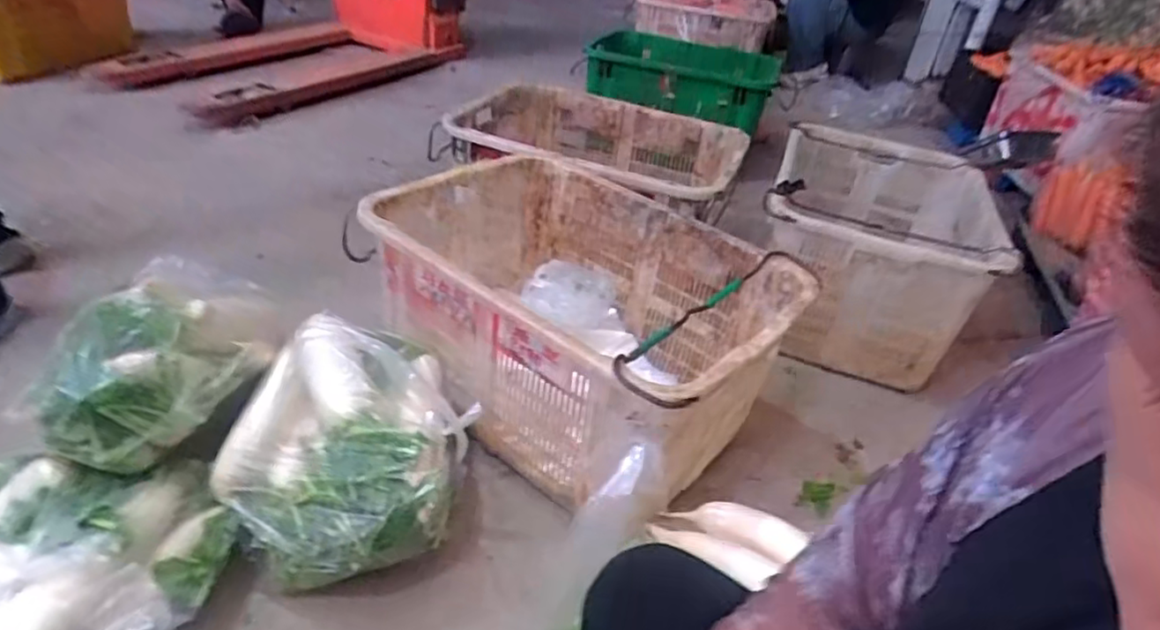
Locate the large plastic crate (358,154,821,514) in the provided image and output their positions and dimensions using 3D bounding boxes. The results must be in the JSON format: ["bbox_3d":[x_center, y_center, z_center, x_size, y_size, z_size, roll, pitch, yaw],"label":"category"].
[{"bbox_3d":[-0.008,0.017,1.172,0.690,0.380,0.494,27,39,27],"label":"large plastic crate"}]

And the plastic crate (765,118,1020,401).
[{"bbox_3d":[0.675,-0.158,1.553,0.452,0.384,0.625,17,35,14],"label":"plastic crate"}]

